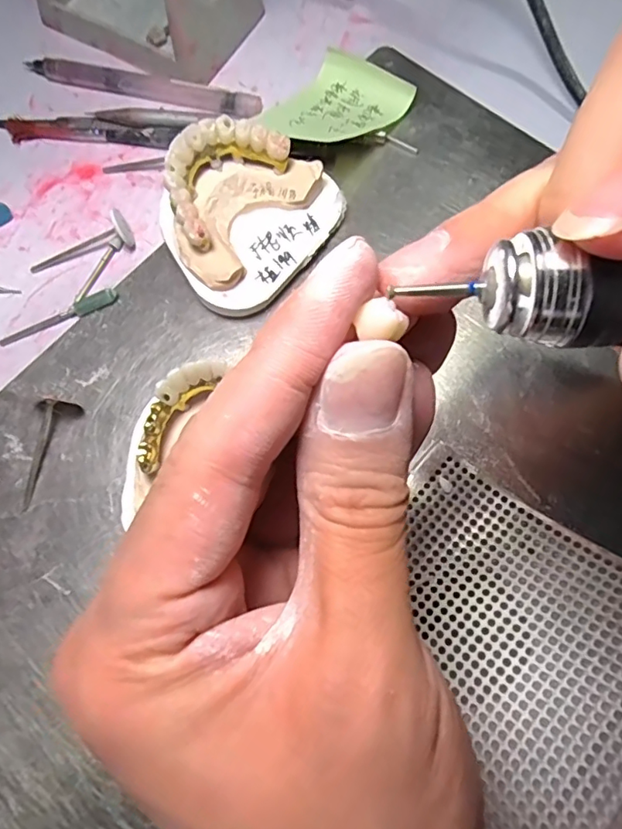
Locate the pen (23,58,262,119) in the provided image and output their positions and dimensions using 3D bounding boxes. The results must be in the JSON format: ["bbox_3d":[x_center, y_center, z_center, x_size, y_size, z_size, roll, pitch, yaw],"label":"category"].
[{"bbox_3d":[-0.084,-0.163,0.260,0.118,0.006,0.010,13,74,5],"label":"pen"}]

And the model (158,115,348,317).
[{"bbox_3d":[-0.028,-0.085,0.223,0.060,0.037,0.076,34,77,10],"label":"model"}]

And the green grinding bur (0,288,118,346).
[{"bbox_3d":[-0.110,-0.043,0.229,0.053,0.006,0.007,-21,74,-5],"label":"green grinding bur"}]

